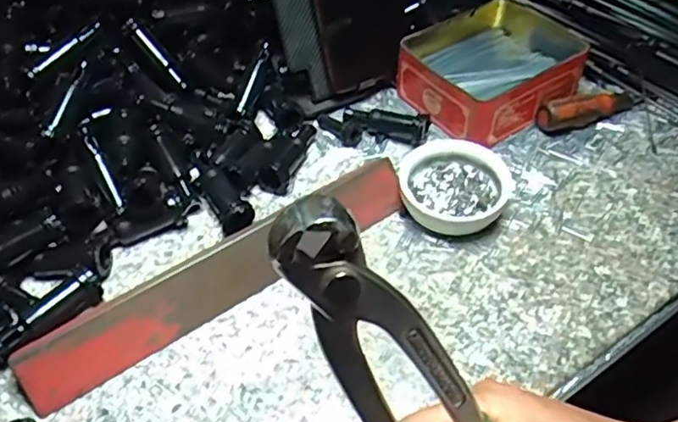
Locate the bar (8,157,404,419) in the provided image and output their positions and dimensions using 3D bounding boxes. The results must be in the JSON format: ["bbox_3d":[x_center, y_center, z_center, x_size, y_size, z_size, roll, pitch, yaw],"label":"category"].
[{"bbox_3d":[-0.066,0.033,0.392,0.258,0.022,0.036,-29,53,-22],"label":"bar"}]

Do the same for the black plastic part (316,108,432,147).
[{"bbox_3d":[0.024,-0.063,0.478,0.083,0.018,0.030,11,49,12],"label":"black plastic part"}]

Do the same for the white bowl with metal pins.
[{"bbox_3d":[0.074,-0.015,0.427,0.074,0.029,0.067,18,51,18],"label":"white bowl with metal pins"}]

